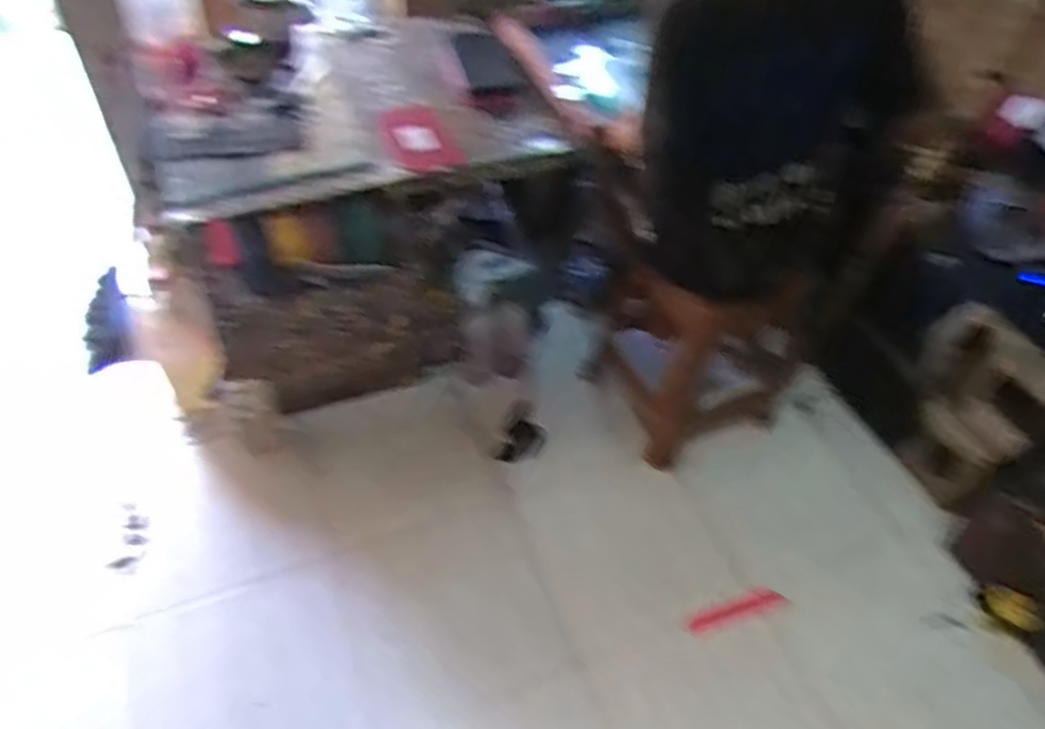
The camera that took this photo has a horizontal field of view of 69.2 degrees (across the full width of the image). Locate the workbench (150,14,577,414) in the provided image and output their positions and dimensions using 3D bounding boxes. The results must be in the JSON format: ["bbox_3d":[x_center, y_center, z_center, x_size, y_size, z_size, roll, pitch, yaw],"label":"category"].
[{"bbox_3d":[-0.351,-0.309,1.759,0.808,0.622,0.493,-21,53,-21],"label":"workbench"}]

